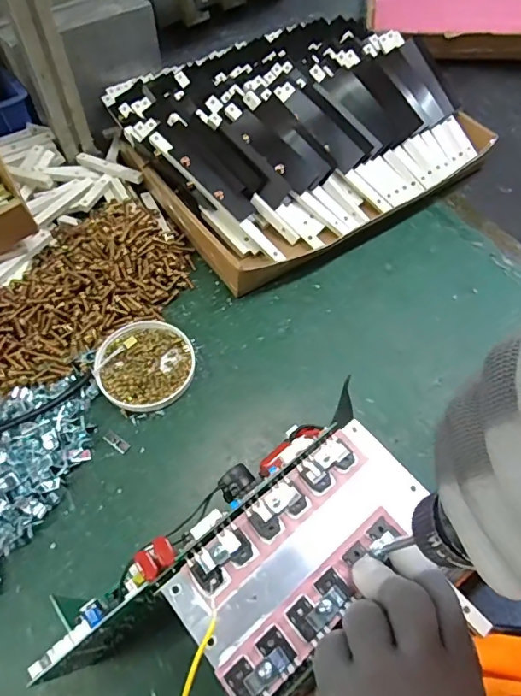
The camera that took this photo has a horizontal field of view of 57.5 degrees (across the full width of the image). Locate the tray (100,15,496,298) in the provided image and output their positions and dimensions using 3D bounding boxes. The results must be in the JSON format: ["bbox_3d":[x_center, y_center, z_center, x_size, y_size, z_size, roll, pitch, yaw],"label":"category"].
[{"bbox_3d":[0.040,-0.304,0.637,0.408,0.095,0.375,-29,64,-18],"label":"tray"}]

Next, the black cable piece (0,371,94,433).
[{"bbox_3d":[-0.229,0.064,0.437,0.163,0.006,0.022,-27,63,-31],"label":"black cable piece"}]

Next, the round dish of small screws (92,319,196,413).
[{"bbox_3d":[-0.118,0.017,0.487,0.095,0.009,0.098,1,59,-2],"label":"round dish of small screws"}]

